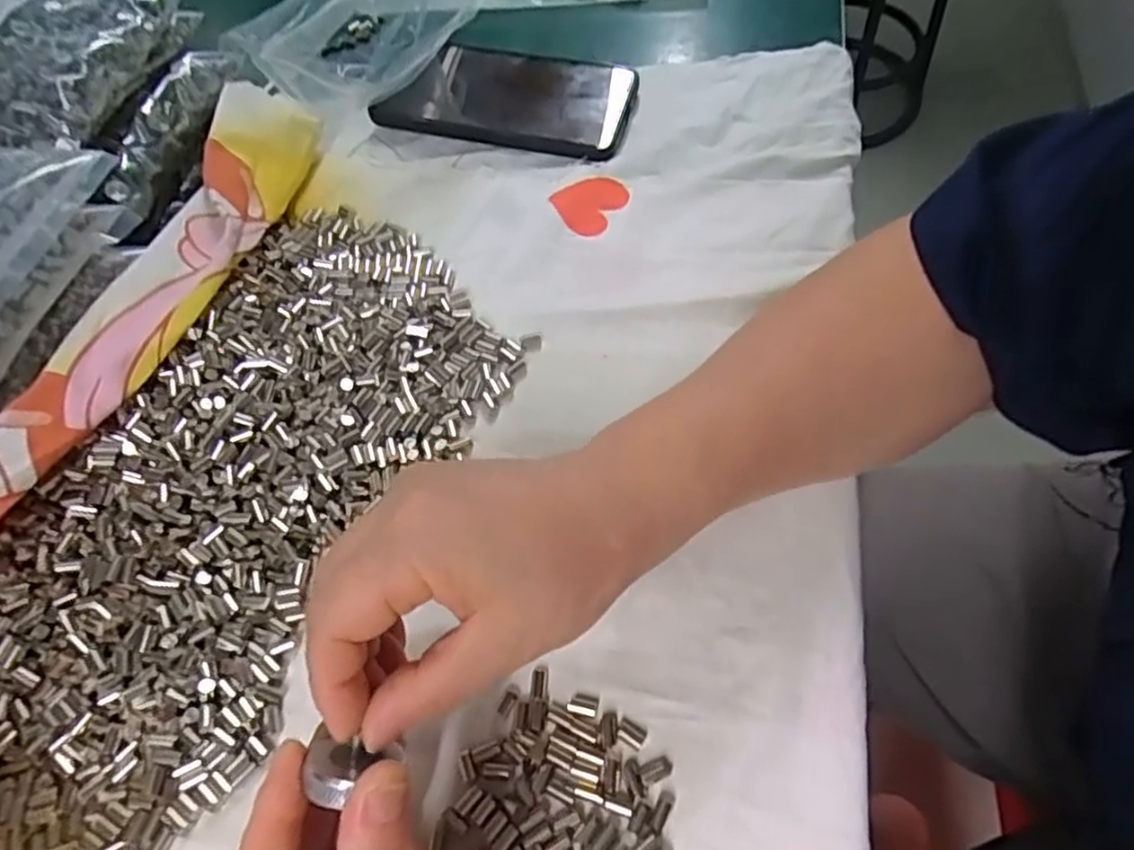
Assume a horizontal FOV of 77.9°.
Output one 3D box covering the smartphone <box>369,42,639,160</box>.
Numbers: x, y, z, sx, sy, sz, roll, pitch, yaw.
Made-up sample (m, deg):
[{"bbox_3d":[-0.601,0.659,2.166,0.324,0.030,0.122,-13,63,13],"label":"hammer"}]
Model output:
[{"bbox_3d":[-0.034,-0.213,0.453,0.154,0.013,0.084,16,63,14],"label":"smartphone"}]

